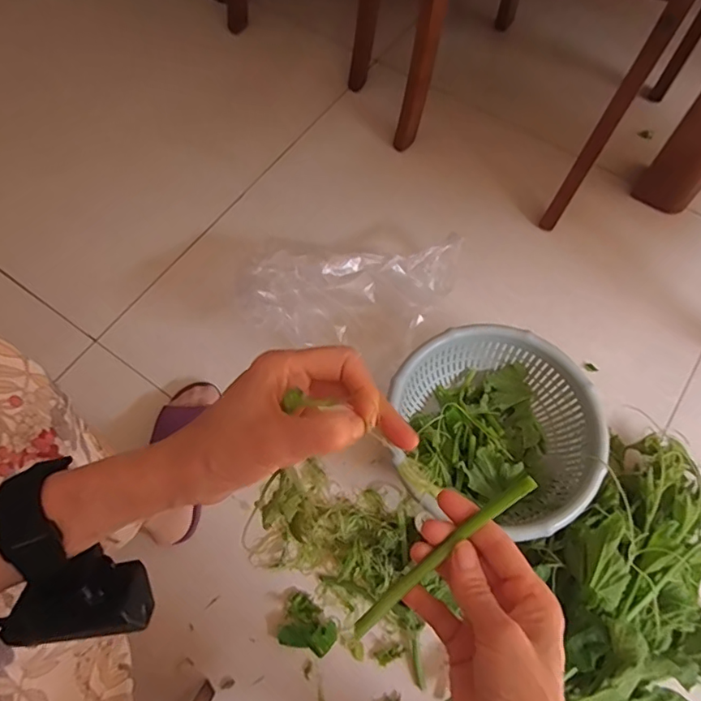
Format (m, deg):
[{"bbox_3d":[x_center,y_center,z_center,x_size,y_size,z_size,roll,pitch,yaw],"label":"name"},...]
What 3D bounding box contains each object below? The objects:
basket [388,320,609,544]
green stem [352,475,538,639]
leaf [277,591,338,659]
[{"bbox_3d":[0.193,0.110,0.725,0.277,0.094,0.272,-1,66,1],"label":"basket"},{"bbox_3d":[0.055,0.114,0.295,0.131,0.014,0.009,-36,70,-12],"label":"green stem"},{"bbox_3d":[-0.052,0.352,0.670,0.070,0.011,0.062,14,67,8],"label":"leaf"}]

